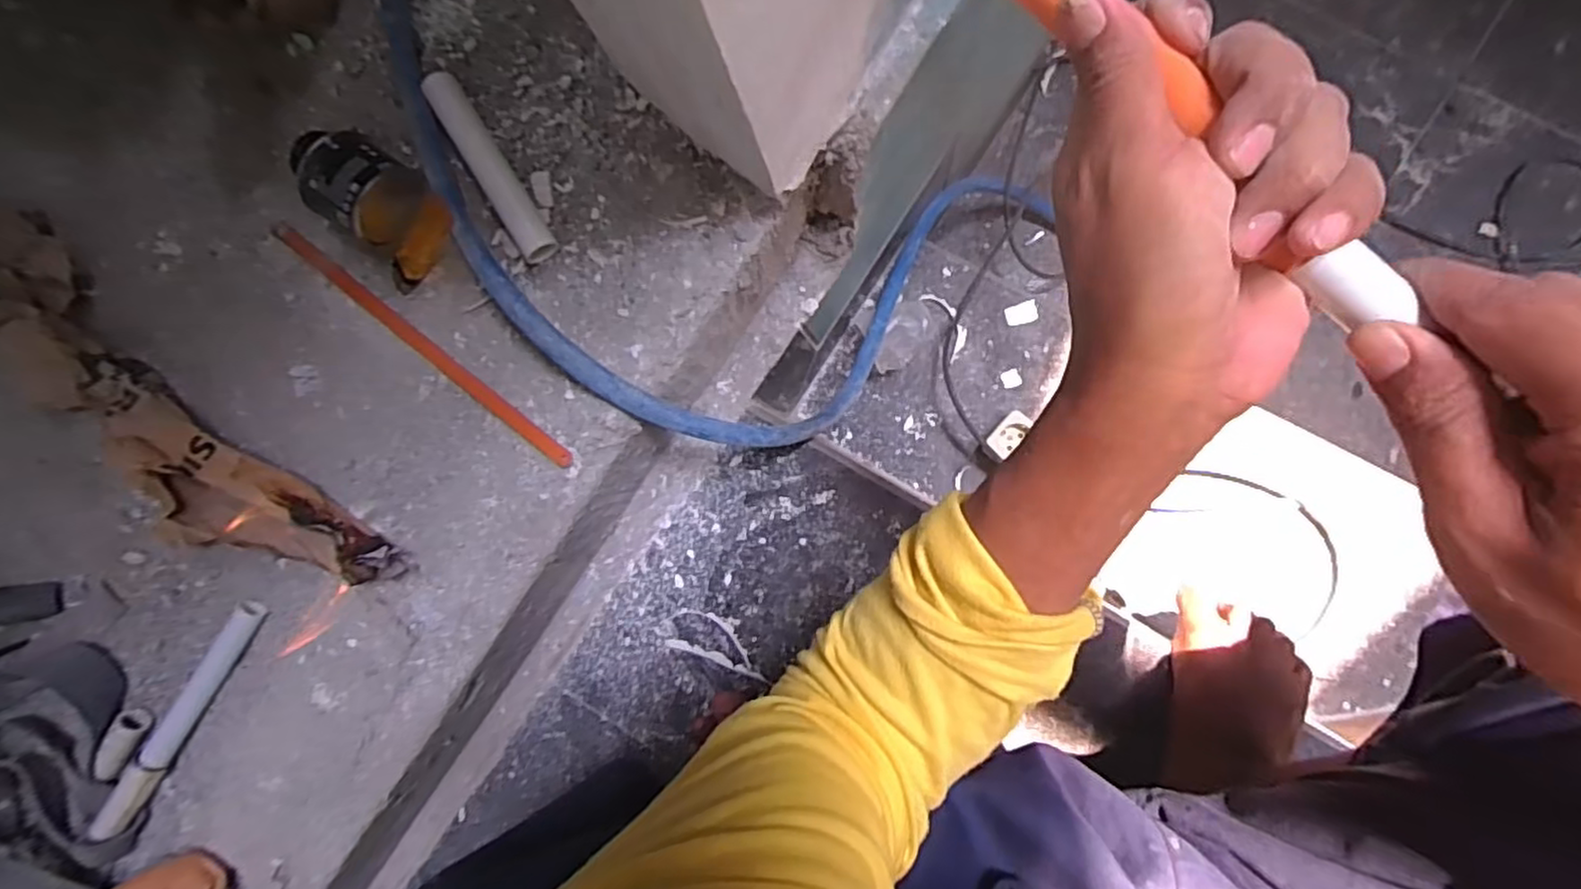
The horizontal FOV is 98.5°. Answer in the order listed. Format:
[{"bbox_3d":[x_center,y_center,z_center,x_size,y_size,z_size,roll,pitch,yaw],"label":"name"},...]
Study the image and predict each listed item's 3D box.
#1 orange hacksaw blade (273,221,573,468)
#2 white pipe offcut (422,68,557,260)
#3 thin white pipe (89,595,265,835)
[{"bbox_3d":[-0.285,-0.079,0.522,0.303,0.009,0.016,38,93,7],"label":"orange hacksaw blade"},{"bbox_3d":[-0.220,-0.203,0.497,0.025,0.022,0.153,-32,85,5],"label":"white pipe offcut"},{"bbox_3d":[-0.475,0.211,0.528,0.025,0.018,0.223,36,93,7],"label":"thin white pipe"}]

